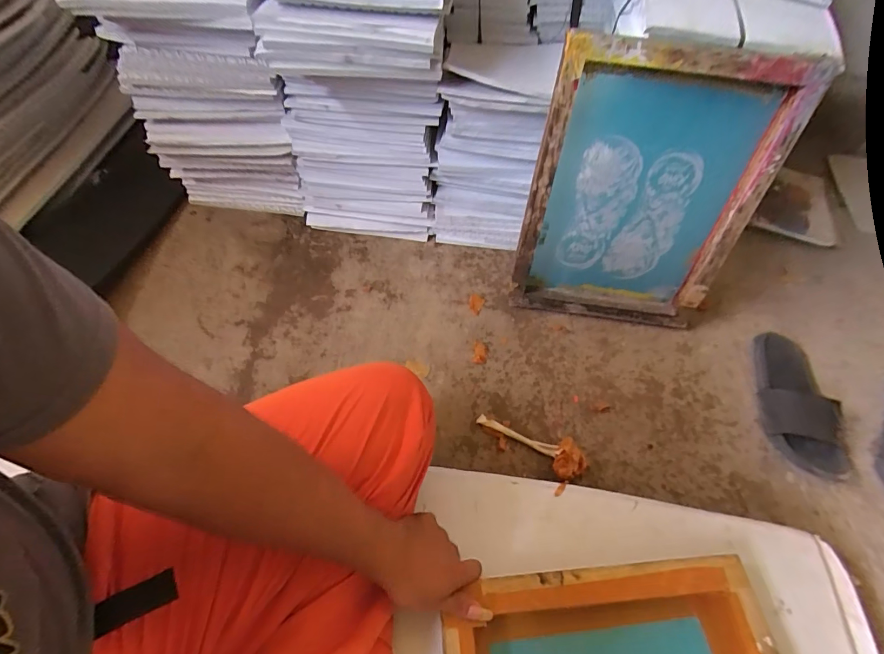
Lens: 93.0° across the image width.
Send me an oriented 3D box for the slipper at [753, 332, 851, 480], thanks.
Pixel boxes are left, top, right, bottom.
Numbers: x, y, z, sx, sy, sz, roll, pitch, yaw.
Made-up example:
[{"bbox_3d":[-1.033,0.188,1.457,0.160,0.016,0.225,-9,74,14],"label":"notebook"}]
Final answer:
[{"bbox_3d":[0.633,0.125,0.754,0.102,0.065,0.270,8,55,3],"label":"slipper"}]

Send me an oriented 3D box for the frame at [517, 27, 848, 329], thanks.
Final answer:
[{"bbox_3d":[0.335,-0.209,0.727,0.355,0.477,0.055,7,45,2],"label":"frame"}]

